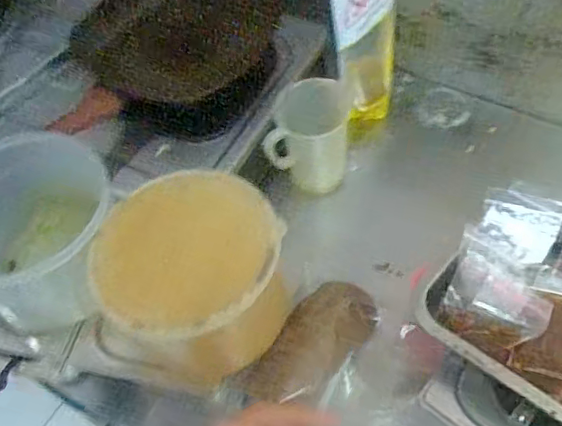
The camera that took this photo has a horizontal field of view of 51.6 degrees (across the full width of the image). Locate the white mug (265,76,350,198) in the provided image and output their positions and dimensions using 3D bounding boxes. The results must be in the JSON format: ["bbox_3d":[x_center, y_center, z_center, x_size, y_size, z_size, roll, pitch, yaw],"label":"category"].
[{"bbox_3d":[0.038,-0.097,0.791,0.107,0.136,0.092,1,56,6],"label":"white mug"}]

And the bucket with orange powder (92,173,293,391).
[{"bbox_3d":[-0.077,0.075,0.575,0.164,0.174,0.158,-2,56,4],"label":"bucket with orange powder"}]

